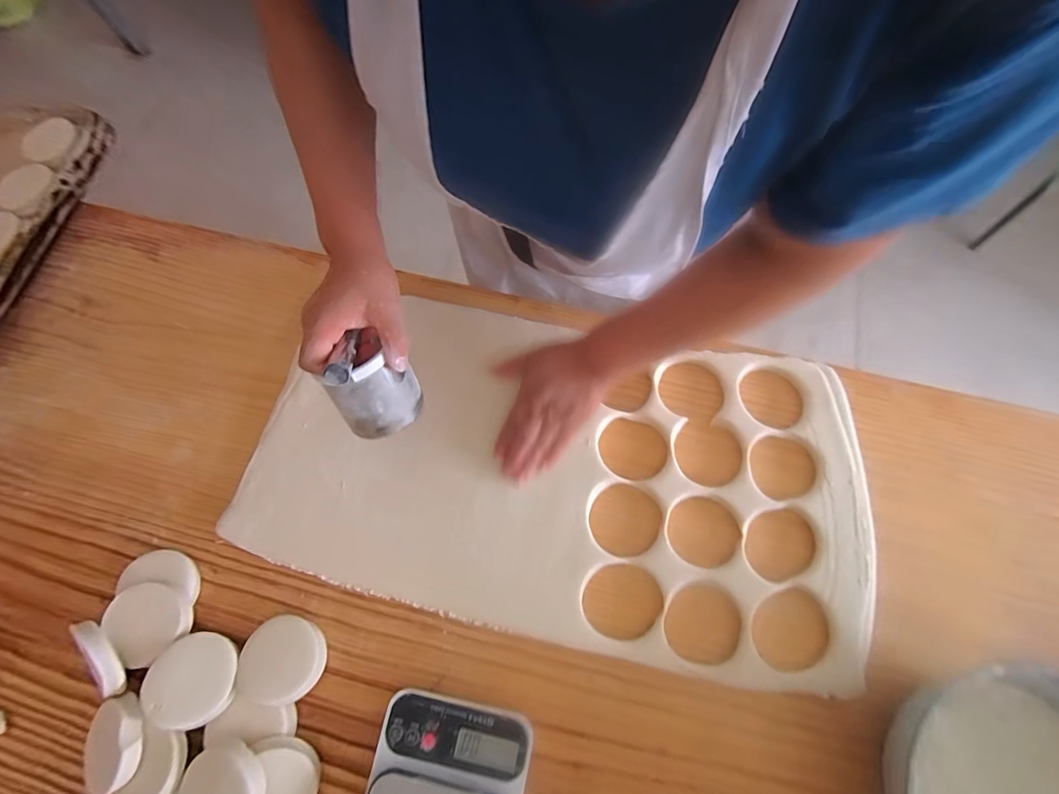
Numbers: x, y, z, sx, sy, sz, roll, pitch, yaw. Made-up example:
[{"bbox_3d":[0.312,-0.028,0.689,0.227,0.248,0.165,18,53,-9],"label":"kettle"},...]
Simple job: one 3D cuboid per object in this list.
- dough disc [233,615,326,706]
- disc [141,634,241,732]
[{"bbox_3d":[-0.239,0.253,0.444,0.076,0.011,0.071,4,48,-5],"label":"dough disc"},{"bbox_3d":[-0.310,0.258,0.421,0.071,0.010,0.074,8,50,-10],"label":"disc"}]

